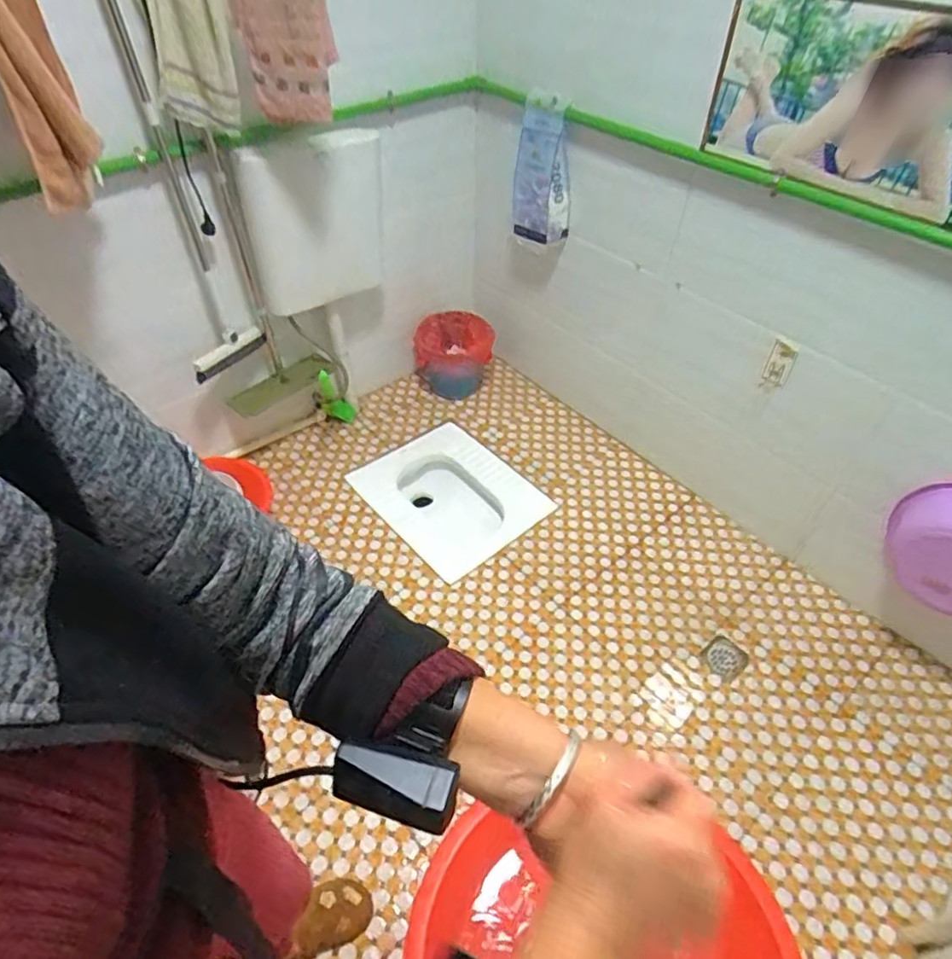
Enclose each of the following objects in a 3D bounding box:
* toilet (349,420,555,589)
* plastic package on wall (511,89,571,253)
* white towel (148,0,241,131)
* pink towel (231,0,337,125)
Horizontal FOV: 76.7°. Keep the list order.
[{"bbox_3d":[-0.078,0.092,1.928,0.392,0.208,0.525,-32,54,-27],"label":"toilet"},{"bbox_3d":[0.181,-0.837,1.672,0.181,0.394,0.067,22,39,27],"label":"plastic package on wall"},{"bbox_3d":[-0.540,-0.874,1.113,0.180,0.383,0.014,3,46,3],"label":"white towel"},{"bbox_3d":[-0.365,-0.880,1.116,0.179,0.385,0.038,11,52,8],"label":"pink towel"}]

